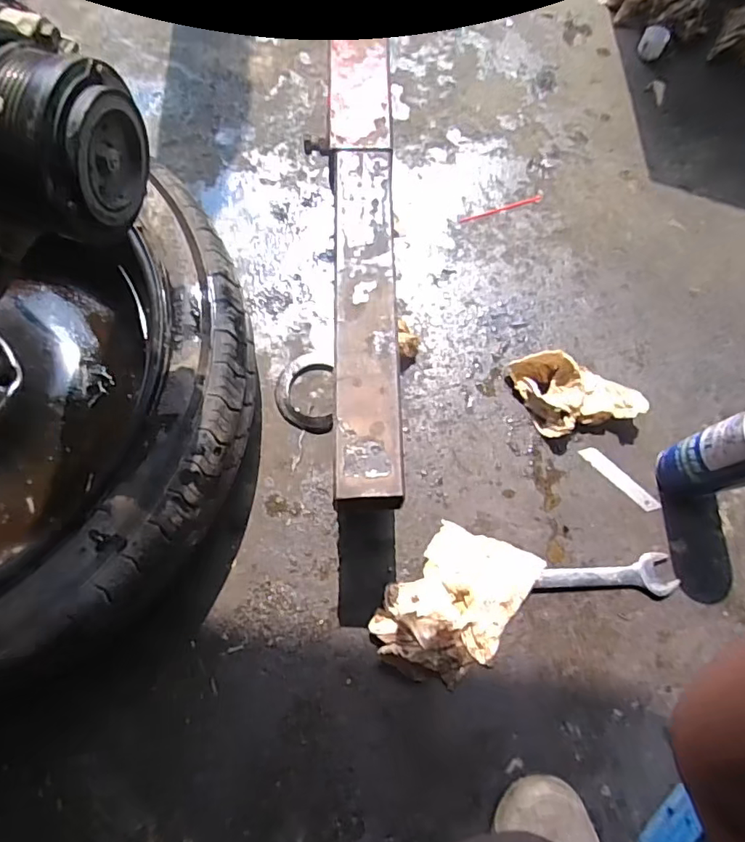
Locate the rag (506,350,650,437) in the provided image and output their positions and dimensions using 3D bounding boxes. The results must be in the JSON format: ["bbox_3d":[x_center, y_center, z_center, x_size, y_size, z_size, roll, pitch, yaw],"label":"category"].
[{"bbox_3d":[0.236,-0.038,0.622,0.135,0.048,0.098,-12,72,-6],"label":"rag"}]

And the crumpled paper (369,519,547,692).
[{"bbox_3d":[0.085,0.180,0.534,0.123,0.067,0.162,32,73,8],"label":"crumpled paper"}]

